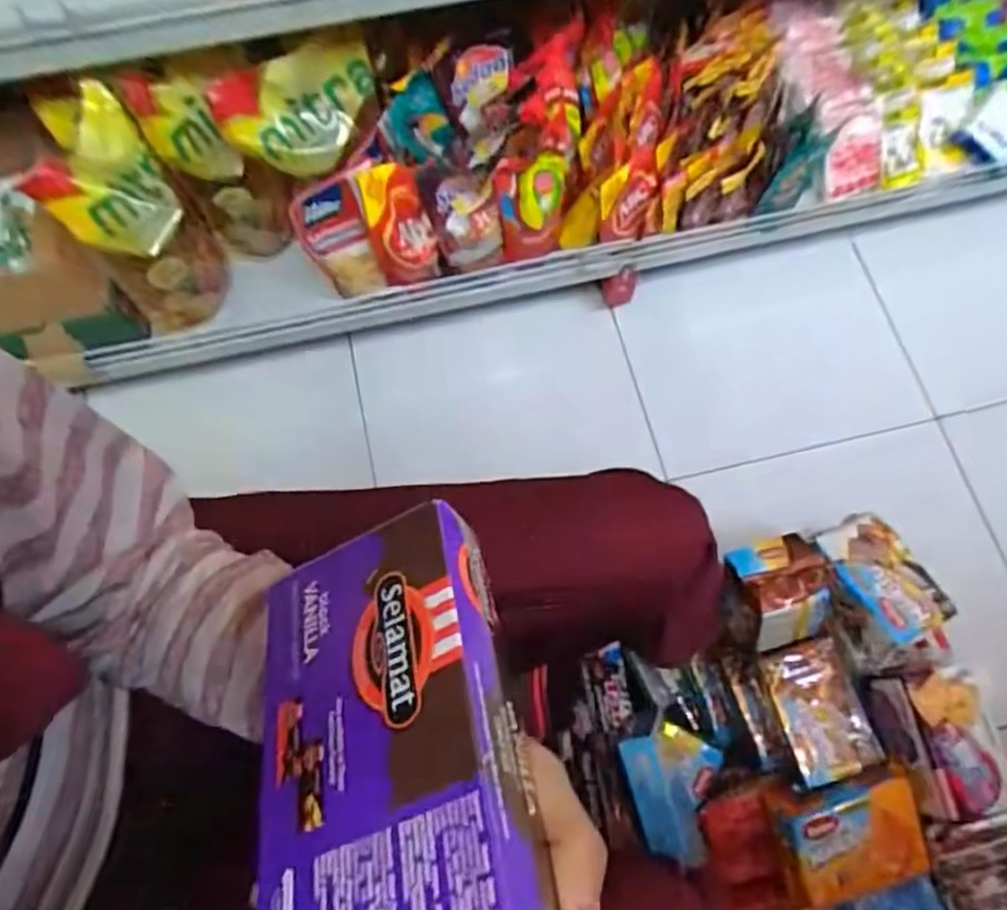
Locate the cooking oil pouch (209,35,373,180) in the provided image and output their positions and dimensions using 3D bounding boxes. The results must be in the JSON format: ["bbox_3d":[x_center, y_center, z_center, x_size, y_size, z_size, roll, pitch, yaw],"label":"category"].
[{"bbox_3d":[-0.219,-0.375,0.772,0.175,0.112,0.057,-26,73,-8],"label":"cooking oil pouch"}]

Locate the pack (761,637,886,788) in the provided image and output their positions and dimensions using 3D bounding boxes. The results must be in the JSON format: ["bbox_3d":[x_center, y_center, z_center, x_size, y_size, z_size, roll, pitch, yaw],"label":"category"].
[{"bbox_3d":[0.295,0.238,0.656,0.083,0.034,0.114,-14,71,-4],"label":"pack"}]

